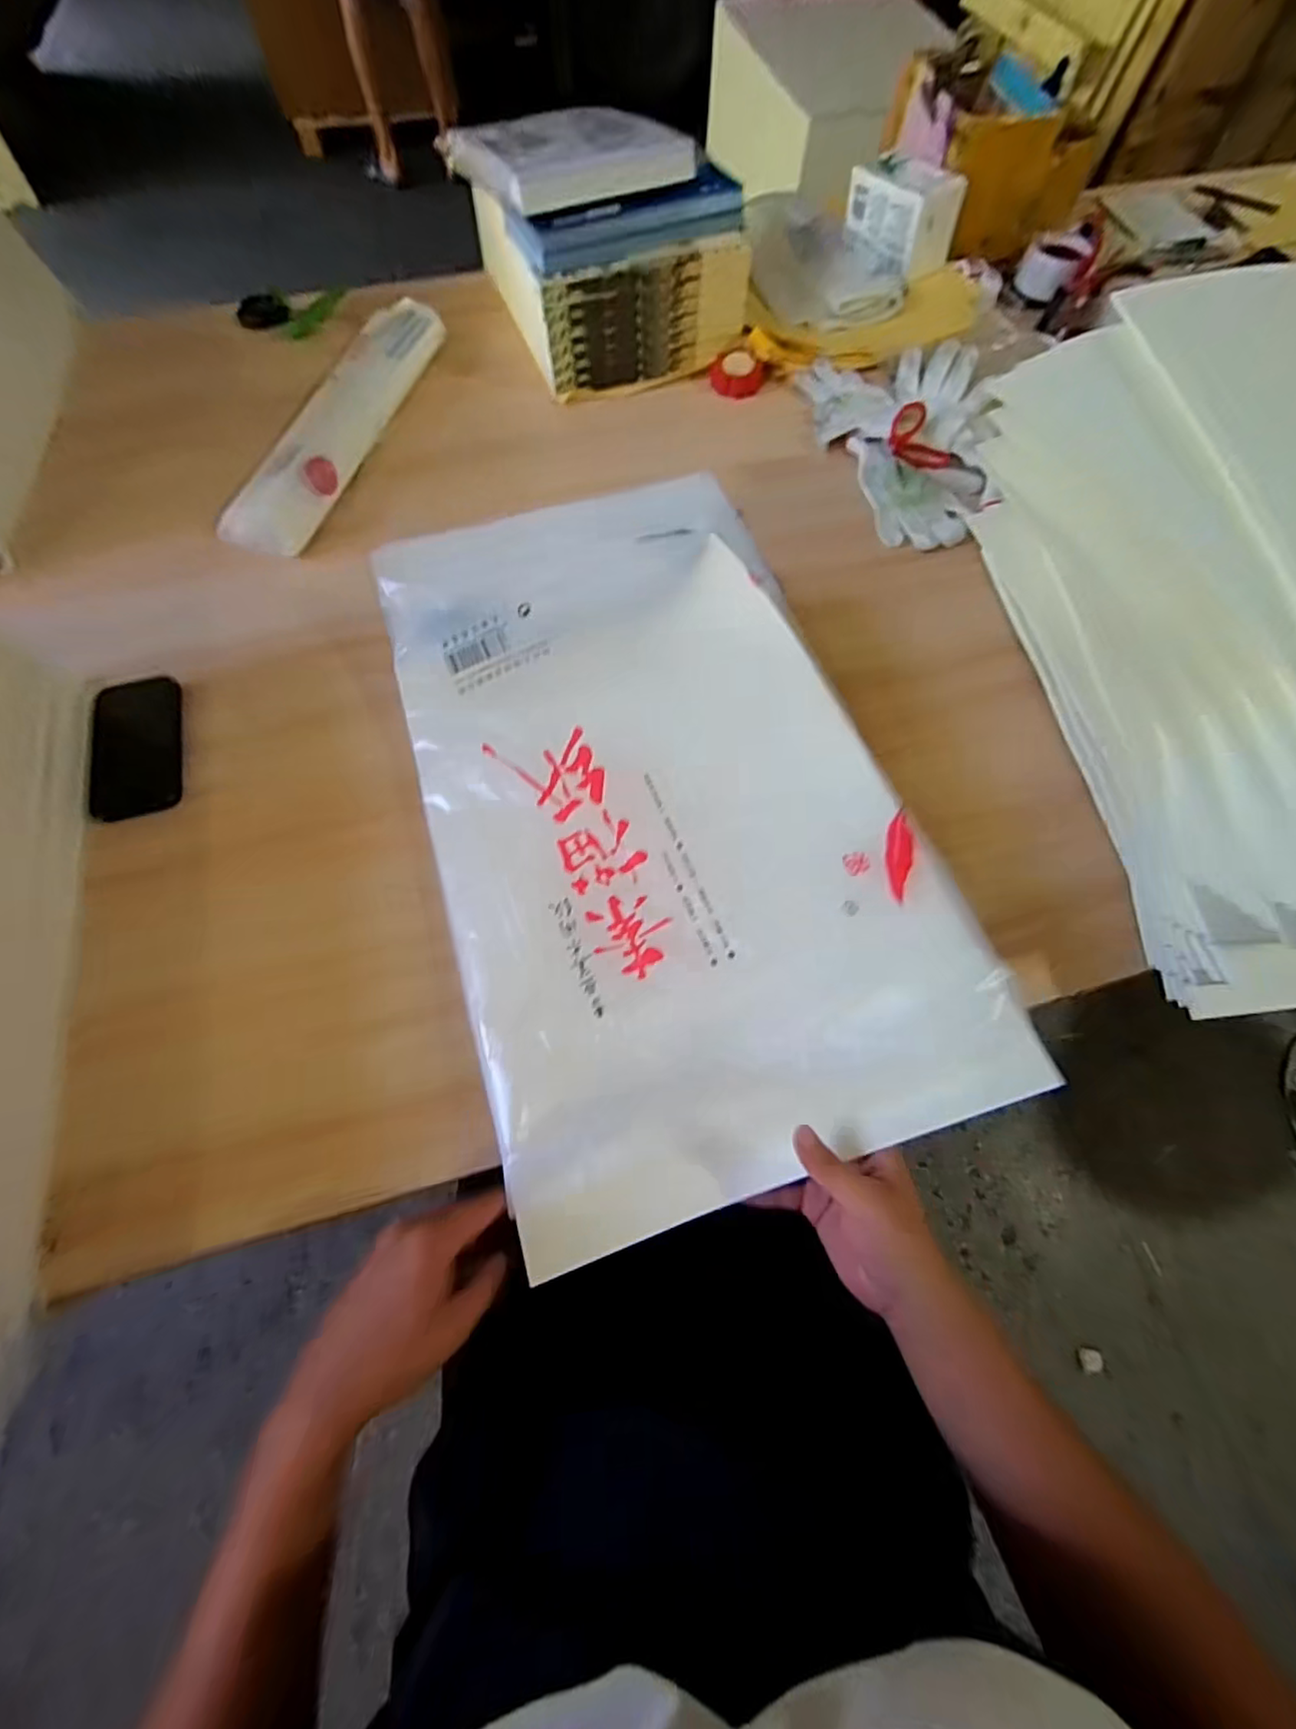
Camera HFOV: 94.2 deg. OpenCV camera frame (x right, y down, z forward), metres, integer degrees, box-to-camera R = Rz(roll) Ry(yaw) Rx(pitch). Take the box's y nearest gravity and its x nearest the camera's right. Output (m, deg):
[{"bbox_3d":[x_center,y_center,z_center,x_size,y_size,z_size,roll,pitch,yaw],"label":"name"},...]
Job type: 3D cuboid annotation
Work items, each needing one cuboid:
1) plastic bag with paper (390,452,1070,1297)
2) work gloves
[{"bbox_3d":[-0.001,-0.061,0.496,0.360,0.075,0.603,-18,69,-7],"label":"plastic bag with paper"},{"bbox_3d":[0.335,-0.528,0.736,0.215,0.044,0.325,-15,68,-6],"label":"work gloves"}]

